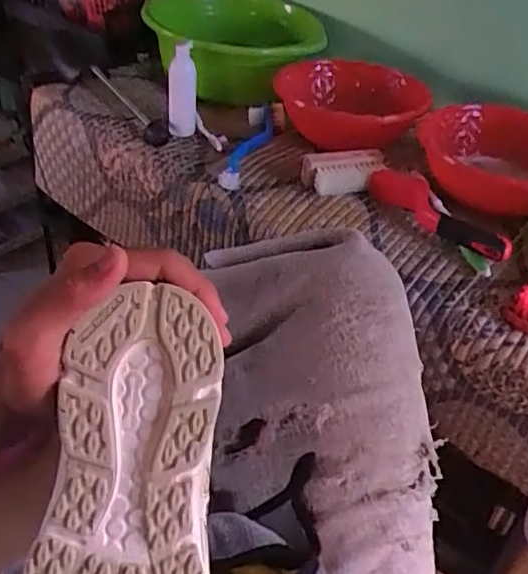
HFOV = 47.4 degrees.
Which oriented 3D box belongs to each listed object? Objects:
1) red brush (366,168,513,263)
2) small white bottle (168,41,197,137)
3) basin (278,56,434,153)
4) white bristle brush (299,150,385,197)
[{"bbox_3d":[0.181,-0.079,0.637,0.031,0.045,0.186,-18,43,-26],"label":"red brush"},{"bbox_3d":[-0.108,-0.259,0.785,0.036,0.120,0.032,-1,39,-6],"label":"small white bottle"},{"bbox_3d":[0.113,-0.239,0.793,0.194,0.075,0.199,3,38,-2],"label":"basin"},{"bbox_3d":[0.095,-0.133,0.693,0.095,0.034,0.043,-5,39,-11],"label":"white bristle brush"}]

